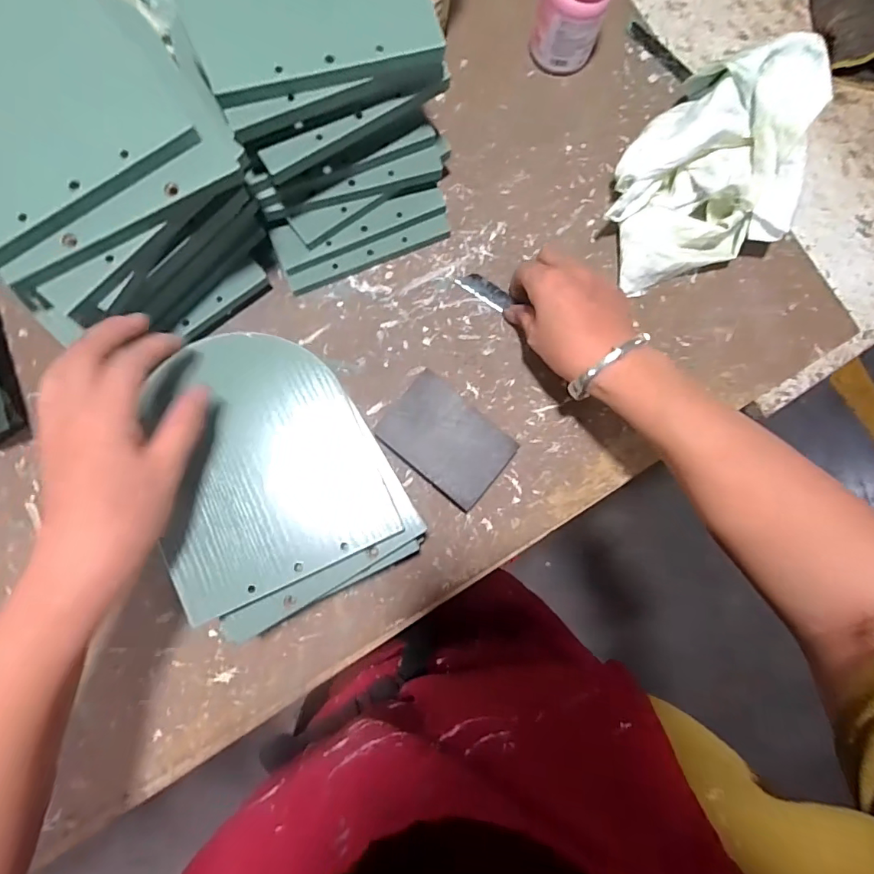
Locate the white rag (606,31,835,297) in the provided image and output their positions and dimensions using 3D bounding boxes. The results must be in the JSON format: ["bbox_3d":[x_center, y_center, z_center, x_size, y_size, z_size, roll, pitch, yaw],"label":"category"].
[{"bbox_3d":[0.221,-0.231,0.408,0.153,0.102,0.158,-18,86,-7],"label":"white rag"}]

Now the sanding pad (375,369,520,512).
[{"bbox_3d":[0.007,0.003,0.400,0.098,0.028,0.068,40,82,0],"label":"sanding pad"}]

